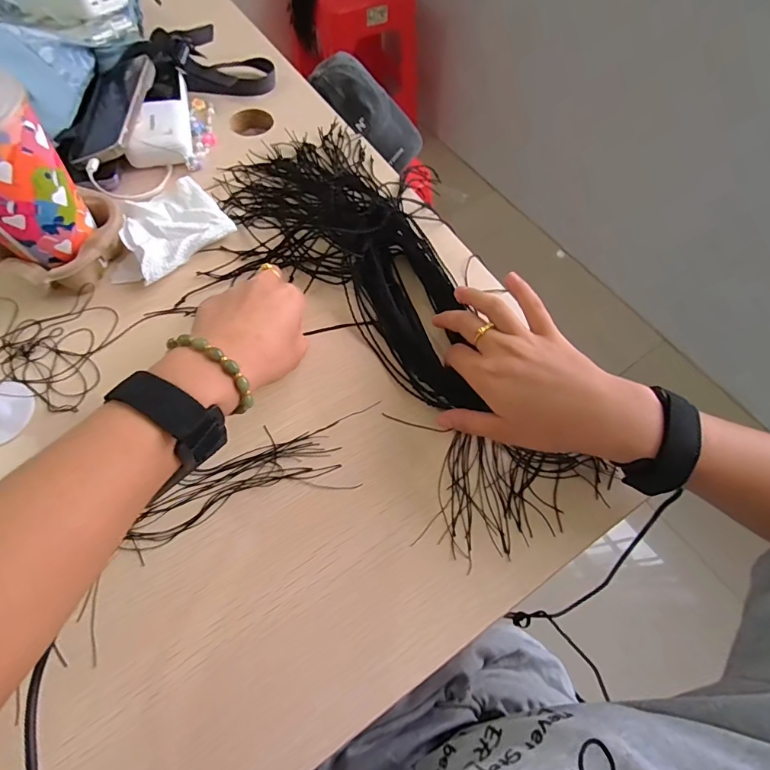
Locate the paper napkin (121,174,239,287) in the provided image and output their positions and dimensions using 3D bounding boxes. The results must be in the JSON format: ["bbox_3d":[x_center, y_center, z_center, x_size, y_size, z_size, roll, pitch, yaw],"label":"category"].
[{"bbox_3d":[-0.214,-0.160,0.433,0.097,0.017,0.097,-38,71,-18],"label":"paper napkin"}]

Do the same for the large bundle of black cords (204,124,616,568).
[{"bbox_3d":[-0.009,-0.088,0.399,0.182,0.056,0.483,-26,69,-14],"label":"large bundle of black cords"}]

